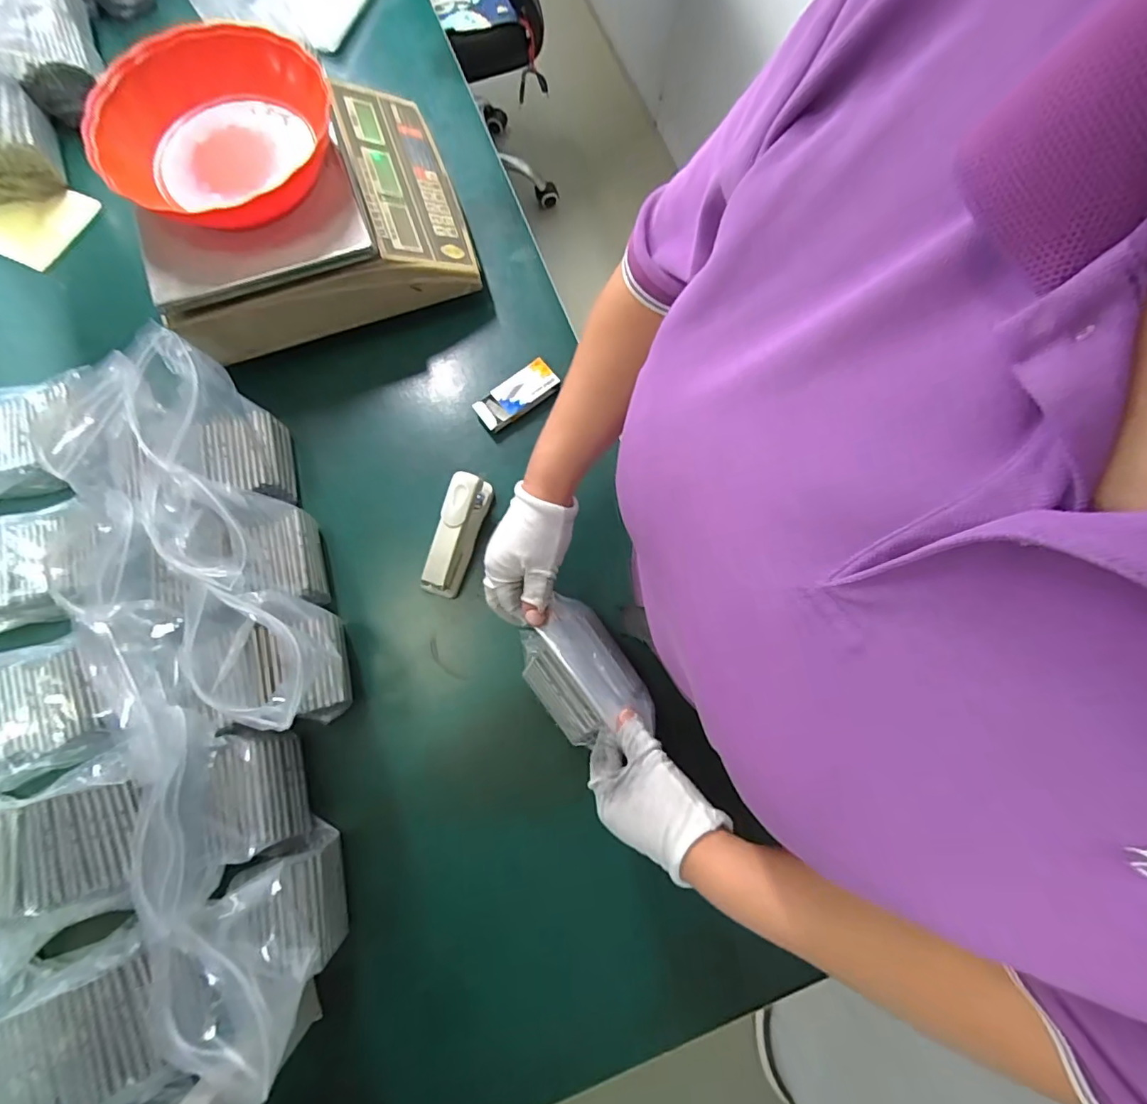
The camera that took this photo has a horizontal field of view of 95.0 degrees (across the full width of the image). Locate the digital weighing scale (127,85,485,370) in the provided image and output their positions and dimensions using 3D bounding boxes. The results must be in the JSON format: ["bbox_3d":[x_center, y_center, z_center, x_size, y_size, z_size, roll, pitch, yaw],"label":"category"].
[{"bbox_3d":[-0.288,-0.373,0.568,0.314,0.093,0.267,-21,78,-6],"label":"digital weighing scale"}]

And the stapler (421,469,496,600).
[{"bbox_3d":[-0.115,-0.017,0.521,0.031,0.065,0.121,15,77,2],"label":"stapler"}]

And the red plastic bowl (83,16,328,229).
[{"bbox_3d":[-0.332,-0.388,0.491,0.197,0.048,0.205,0,77,-1],"label":"red plastic bowl"}]

